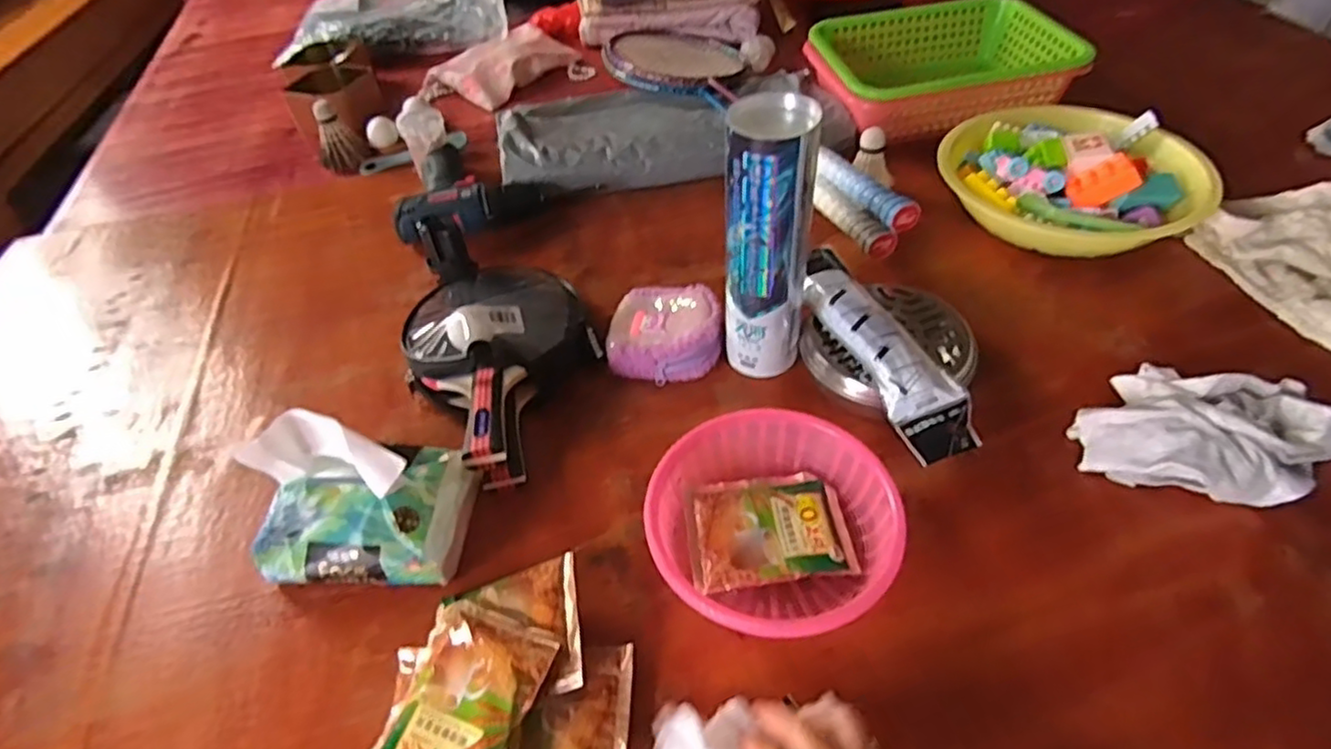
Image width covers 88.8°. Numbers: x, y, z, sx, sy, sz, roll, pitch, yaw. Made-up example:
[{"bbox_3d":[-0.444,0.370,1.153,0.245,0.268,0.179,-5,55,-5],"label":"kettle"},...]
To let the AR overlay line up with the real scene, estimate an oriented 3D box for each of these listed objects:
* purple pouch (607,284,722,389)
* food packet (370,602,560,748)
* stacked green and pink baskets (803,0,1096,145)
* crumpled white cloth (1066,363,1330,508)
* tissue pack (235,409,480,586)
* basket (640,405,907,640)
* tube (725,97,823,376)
[{"bbox_3d":[-0.001,-0.043,0.635,0.104,0.041,0.109,-3,47,4],"label":"purple pouch"},{"bbox_3d":[-0.126,0.201,0.405,0.086,0.014,0.116,7,56,25],"label":"food packet"},{"bbox_3d":[0.345,-0.385,0.892,0.291,0.112,0.211,-11,47,-4],"label":"stacked green and pink baskets"},{"bbox_3d":[0.420,0.046,0.501,0.206,0.048,0.104,4,48,10],"label":"crumpled white cloth"},{"bbox_3d":[-0.219,0.085,0.491,0.134,0.114,0.109,1,48,8],"label":"tissue pack"},{"bbox_3d":[0.074,0.106,0.480,0.162,0.051,0.169,-3,47,4],"label":"basket"},{"bbox_3d":[0.082,-0.098,0.548,0.065,0.229,0.066,10,50,15],"label":"tube"}]

